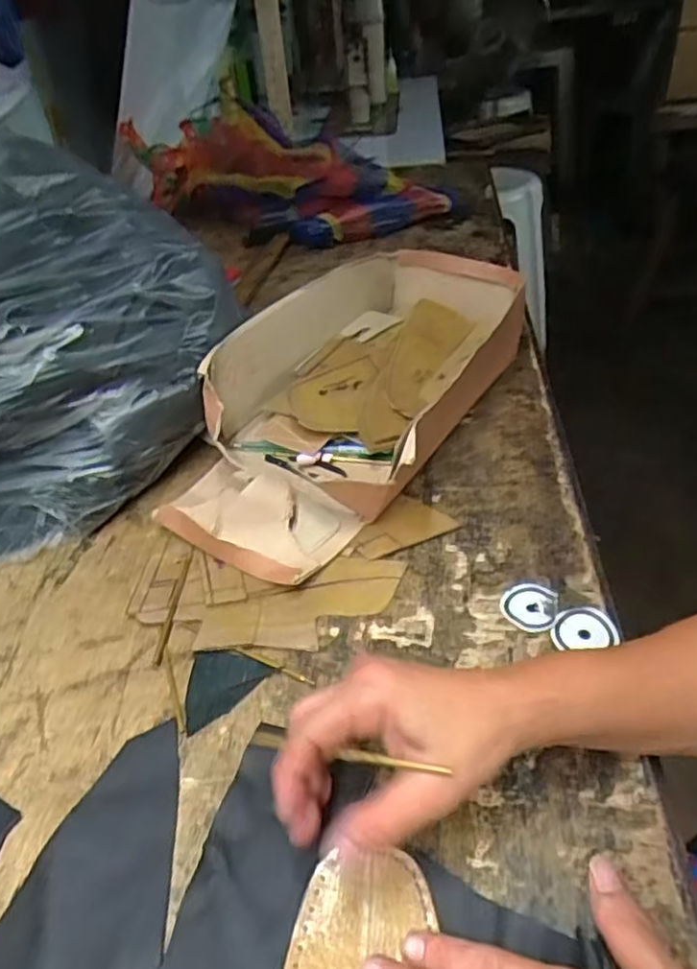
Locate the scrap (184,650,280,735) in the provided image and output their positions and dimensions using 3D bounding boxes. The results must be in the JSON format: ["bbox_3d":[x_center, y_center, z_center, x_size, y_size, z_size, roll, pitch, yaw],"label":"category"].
[{"bbox_3d":[-0.081,0.120,0.405,0.057,0.004,0.046,-37,49,-25],"label":"scrap"}]

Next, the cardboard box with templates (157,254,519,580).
[{"bbox_3d":[0.006,-0.086,0.566,0.195,0.092,0.371,15,43,26],"label":"cardboard box with templates"}]

